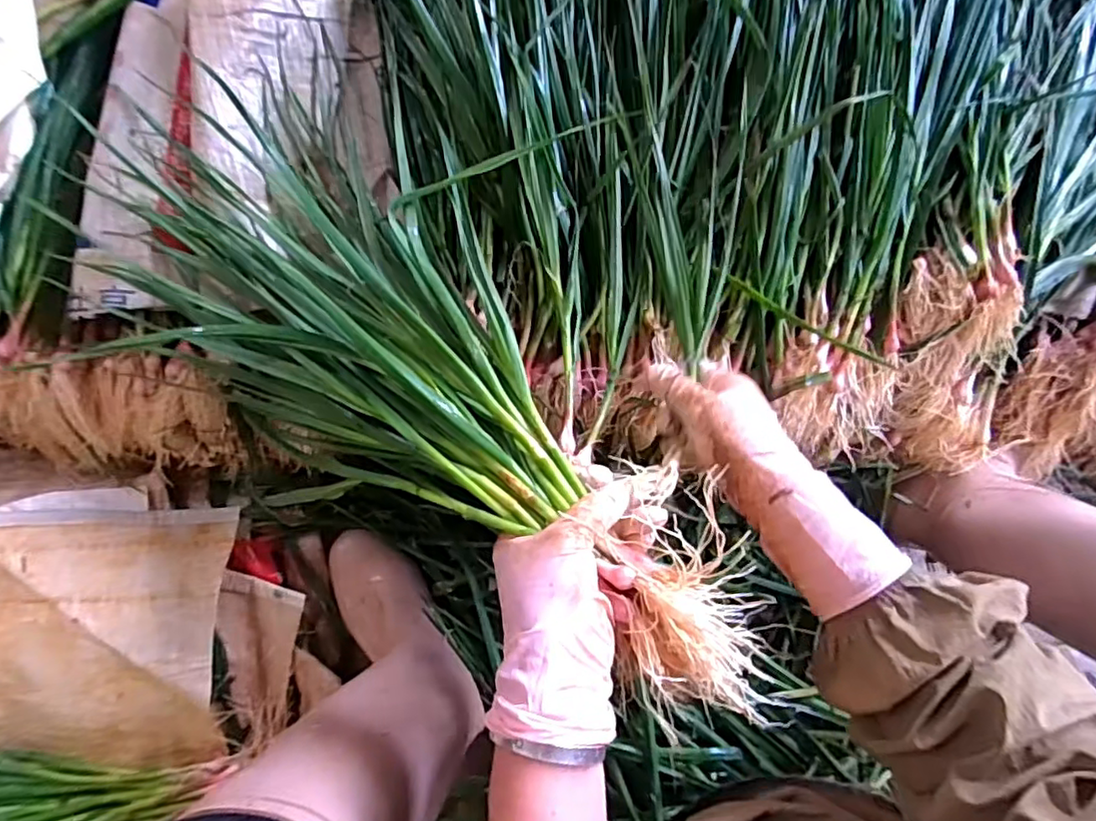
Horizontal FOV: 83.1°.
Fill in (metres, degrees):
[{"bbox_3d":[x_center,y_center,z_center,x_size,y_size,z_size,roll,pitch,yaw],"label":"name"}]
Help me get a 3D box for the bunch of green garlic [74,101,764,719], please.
[{"bbox_3d":[-0.108,-0.020,0.429,0.574,0.069,0.198,40,80,21],"label":"bunch of green garlic"}]

